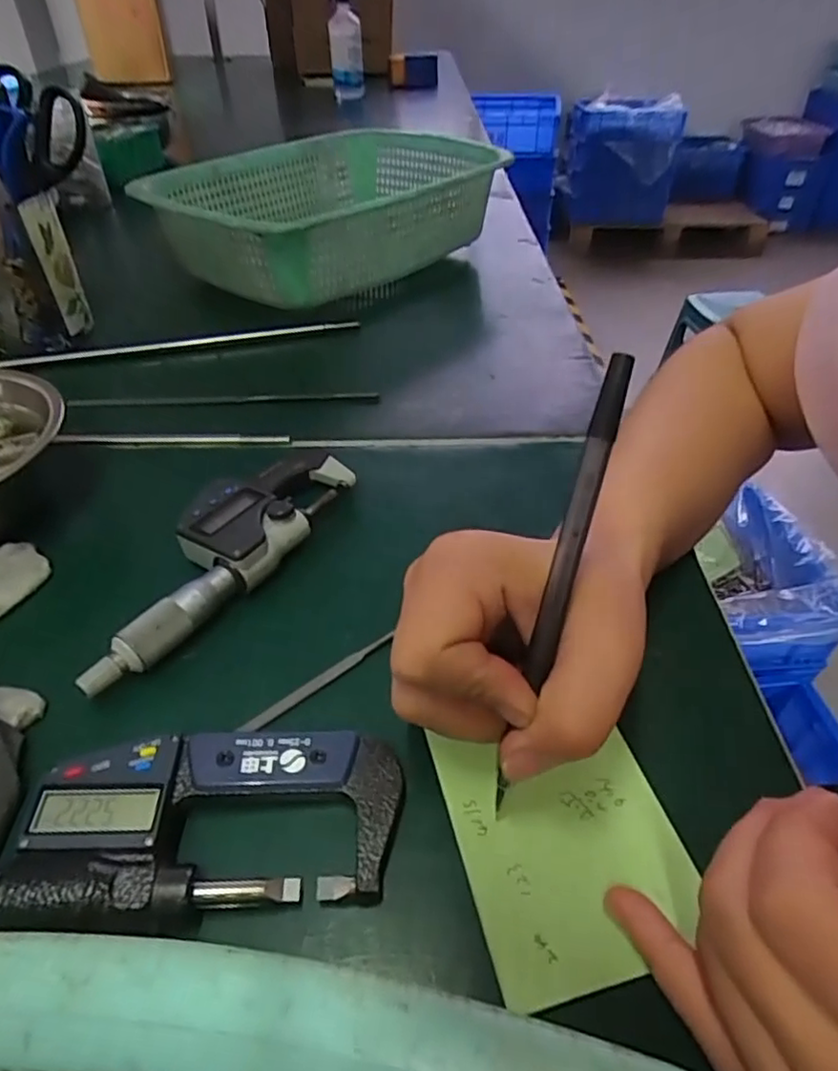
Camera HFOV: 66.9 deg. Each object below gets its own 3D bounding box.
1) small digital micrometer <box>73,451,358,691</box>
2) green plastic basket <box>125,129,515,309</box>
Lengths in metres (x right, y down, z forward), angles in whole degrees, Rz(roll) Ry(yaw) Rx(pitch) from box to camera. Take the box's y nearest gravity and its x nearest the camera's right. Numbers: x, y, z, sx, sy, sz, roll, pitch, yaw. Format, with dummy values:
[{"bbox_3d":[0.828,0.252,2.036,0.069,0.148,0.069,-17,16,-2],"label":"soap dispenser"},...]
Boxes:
[{"bbox_3d":[-0.088,0.005,0.281,0.050,0.024,0.152,22,46,23],"label":"small digital micrometer"},{"bbox_3d":[-0.077,-0.277,0.562,0.206,0.109,0.291,33,51,32],"label":"green plastic basket"}]

